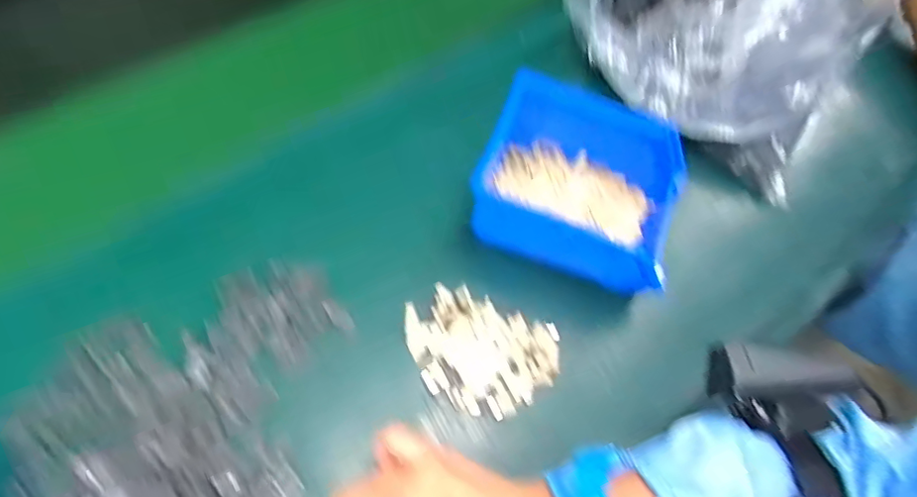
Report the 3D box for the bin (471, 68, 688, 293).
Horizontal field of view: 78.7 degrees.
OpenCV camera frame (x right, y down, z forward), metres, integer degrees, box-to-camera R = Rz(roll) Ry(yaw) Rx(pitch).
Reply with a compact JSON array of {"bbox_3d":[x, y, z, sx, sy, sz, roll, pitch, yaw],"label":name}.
[{"bbox_3d":[0.086,-0.039,0.393,0.133,0.083,0.107,20,60,7],"label":"bin"}]

